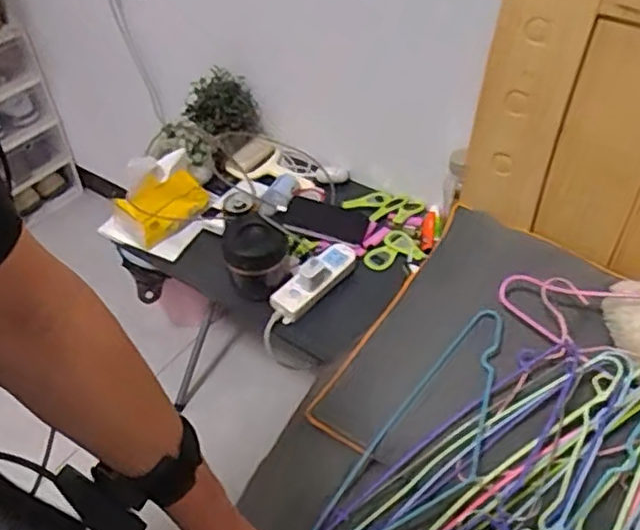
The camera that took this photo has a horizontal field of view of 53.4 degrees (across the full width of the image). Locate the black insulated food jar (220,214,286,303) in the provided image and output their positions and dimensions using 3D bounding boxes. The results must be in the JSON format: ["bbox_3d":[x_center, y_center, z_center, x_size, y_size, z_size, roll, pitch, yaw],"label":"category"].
[{"bbox_3d":[-0.107,-0.015,1.055,0.098,0.091,0.104,-2,45,2],"label":"black insulated food jar"}]

